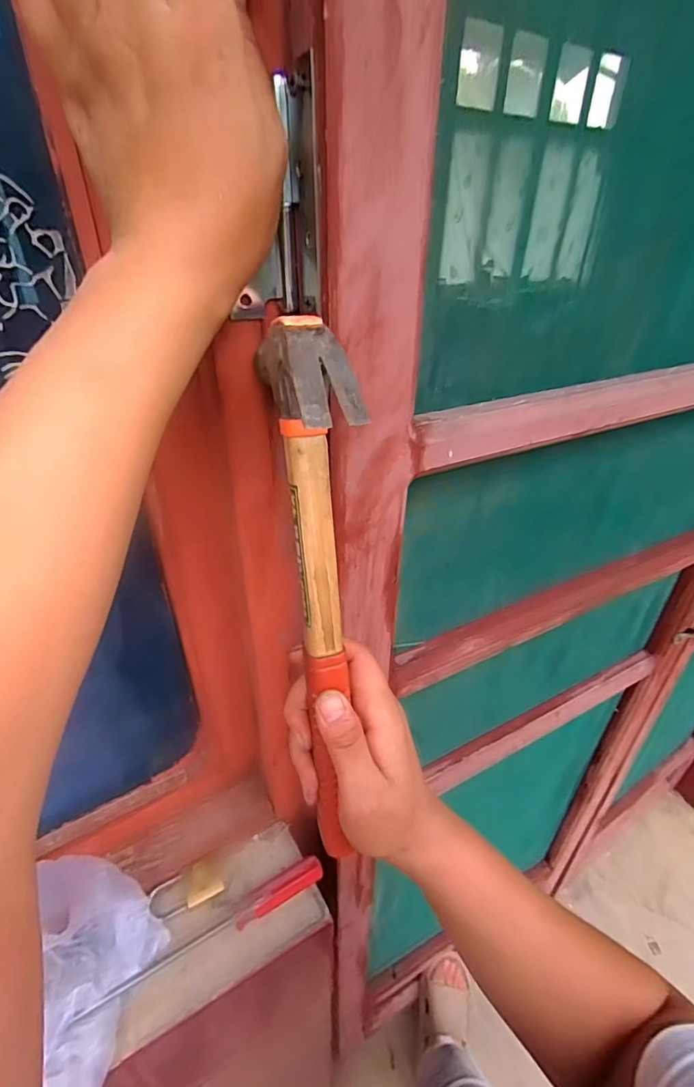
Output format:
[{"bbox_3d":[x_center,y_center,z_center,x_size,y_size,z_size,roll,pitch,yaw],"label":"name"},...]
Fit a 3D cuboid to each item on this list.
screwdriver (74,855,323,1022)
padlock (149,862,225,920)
[{"bbox_3d":[-0.117,0.345,0.432,0.211,0.023,0.020,-18,38,-27],"label":"screwdriver"},{"bbox_3d":[-0.151,0.327,0.458,0.064,0.020,0.033,-15,37,-24],"label":"padlock"}]

